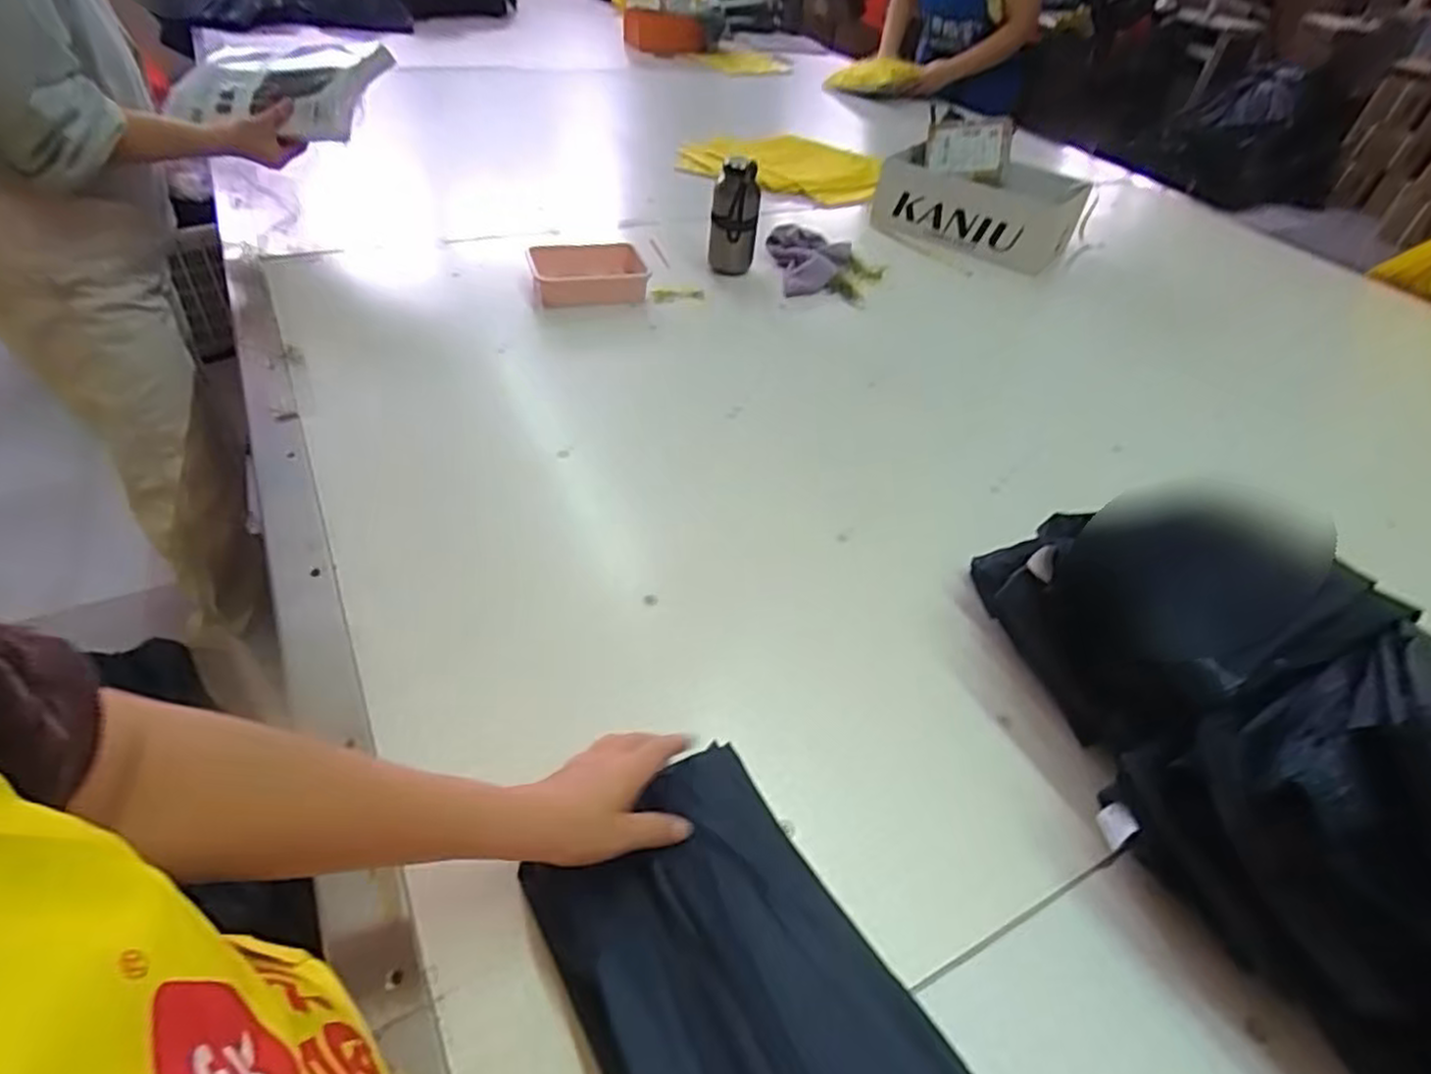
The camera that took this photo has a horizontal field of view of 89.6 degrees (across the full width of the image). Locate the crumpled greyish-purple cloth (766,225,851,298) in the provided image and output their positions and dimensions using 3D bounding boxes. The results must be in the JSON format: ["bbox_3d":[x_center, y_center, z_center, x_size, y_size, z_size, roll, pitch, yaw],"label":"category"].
[{"bbox_3d":[0.153,-0.470,1.233,0.145,0.061,0.201,12,43,4],"label":"crumpled greyish-purple cloth"}]

